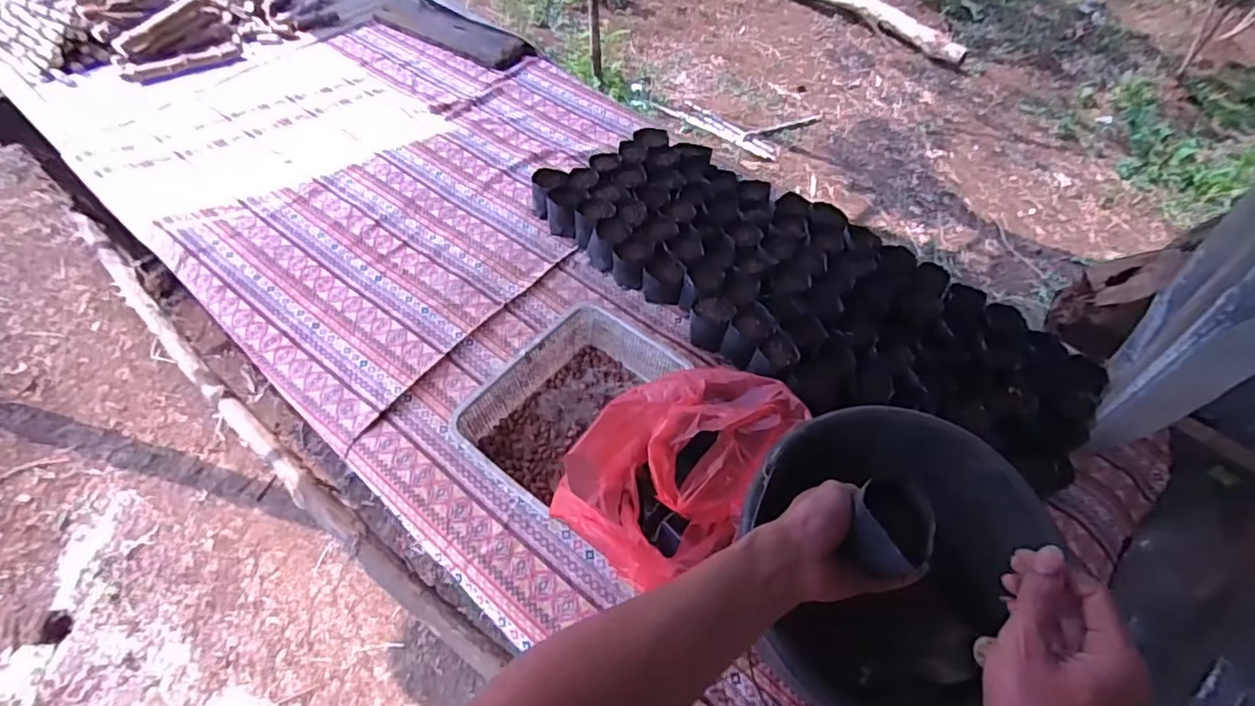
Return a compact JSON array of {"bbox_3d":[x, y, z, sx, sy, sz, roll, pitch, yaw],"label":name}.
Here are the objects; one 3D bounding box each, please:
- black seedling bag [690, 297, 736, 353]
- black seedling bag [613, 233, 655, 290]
[{"bbox_3d":[0.129,-0.044,0.906,0.060,0.071,0.057,17,55,7],"label":"black seedling bag"},{"bbox_3d":[0.010,-0.154,0.982,0.061,0.074,0.062,22,55,11],"label":"black seedling bag"}]

